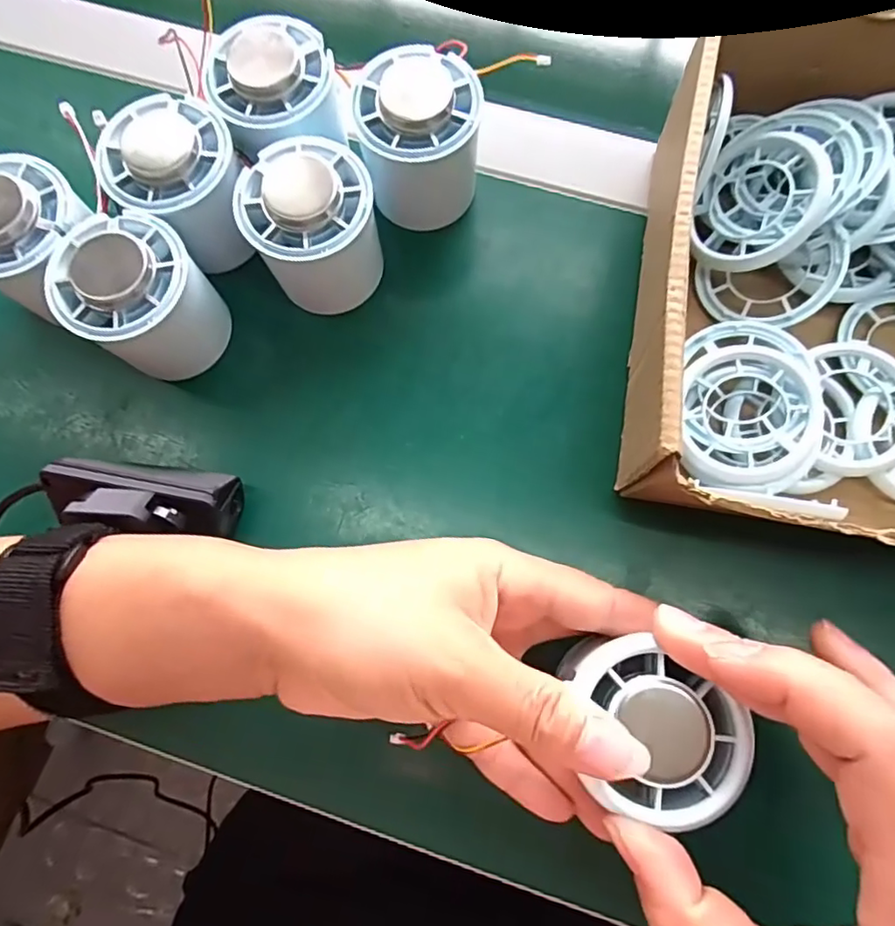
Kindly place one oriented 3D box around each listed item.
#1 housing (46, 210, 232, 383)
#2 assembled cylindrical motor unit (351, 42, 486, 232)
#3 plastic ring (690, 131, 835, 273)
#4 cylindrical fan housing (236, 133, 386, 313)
[{"bbox_3d":[-0.129,-0.068,0.248,0.056,0.059,0.051,0,77,1],"label":"housing"},{"bbox_3d":[-0.012,-0.141,0.259,0.051,0.054,0.053,0,77,1],"label":"assembled cylindrical motor unit"},{"bbox_3d":[0.132,-0.110,0.245,0.051,0.009,0.056,-1,88,43],"label":"plastic ring"},{"bbox_3d":[-0.056,-0.099,0.252,0.052,0.060,0.052,0,77,1],"label":"cylindrical fan housing"}]

